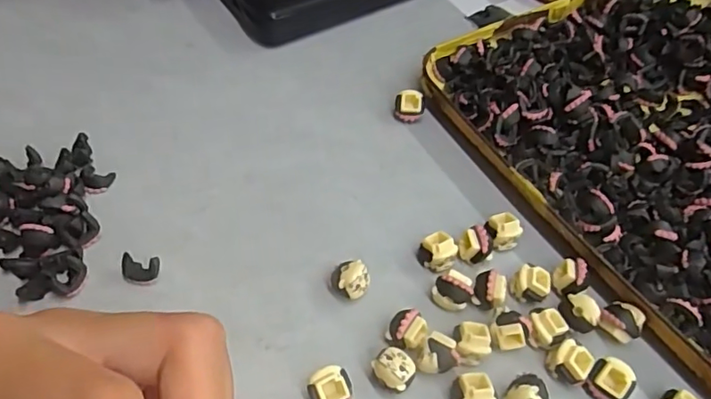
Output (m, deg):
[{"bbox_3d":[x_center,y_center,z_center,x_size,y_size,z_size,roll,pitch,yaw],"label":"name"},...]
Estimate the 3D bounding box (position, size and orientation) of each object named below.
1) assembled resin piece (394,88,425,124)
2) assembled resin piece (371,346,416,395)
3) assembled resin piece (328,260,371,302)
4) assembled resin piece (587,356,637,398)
[{"bbox_3d":[0.030,-0.052,0.305,0.016,0.014,0.015,12,54,4],"label":"assembled resin piece"},{"bbox_3d":[0.015,0.067,0.215,0.016,0.015,0.014,32,58,18],"label":"assembled resin piece"},{"bbox_3d":[-0.002,0.036,0.238,0.016,0.017,0.014,37,60,21],"label":"assembled resin piece"},{"bbox_3d":[0.101,0.072,0.219,0.015,0.012,0.016,-31,62,-23],"label":"assembled resin piece"}]

